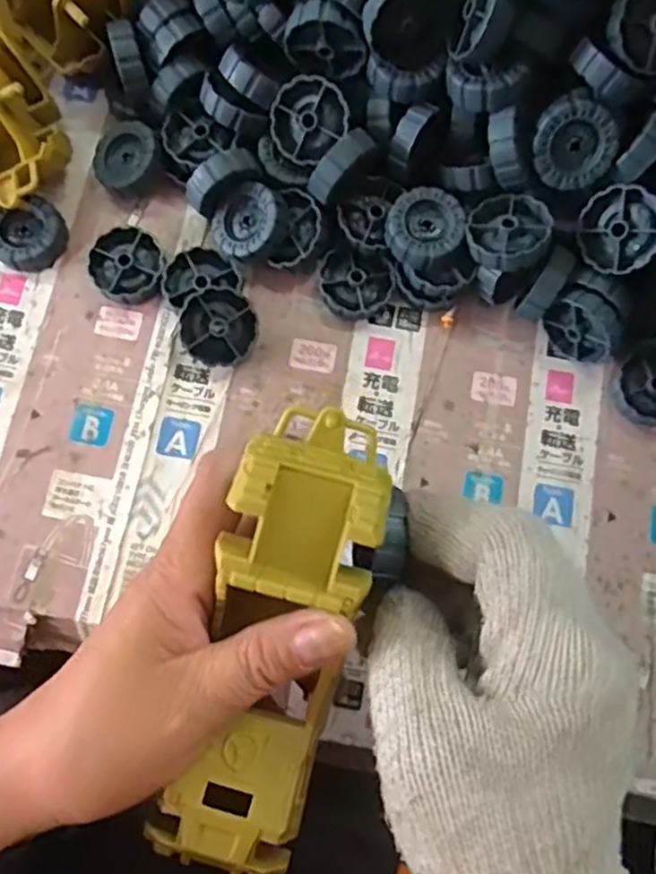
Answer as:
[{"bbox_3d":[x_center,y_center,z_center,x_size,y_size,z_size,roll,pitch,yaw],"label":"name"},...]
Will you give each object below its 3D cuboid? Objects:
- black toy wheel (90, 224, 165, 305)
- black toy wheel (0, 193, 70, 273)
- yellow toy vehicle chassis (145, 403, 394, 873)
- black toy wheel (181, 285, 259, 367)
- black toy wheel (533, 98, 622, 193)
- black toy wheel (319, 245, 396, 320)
[{"bbox_3d":[-0.104,-0.088,0.365,0.036,0.012,0.039,0,78,0],"label":"black toy wheel"},{"bbox_3d":[-0.156,-0.105,0.365,0.037,0.017,0.034,0,78,0],"label":"black toy wheel"},{"bbox_3d":[-0.018,0.075,0.249,0.050,0.036,0.165,14,98,3],"label":"yellow toy vehicle chassis"},{"bbox_3d":[-0.054,-0.056,0.352,0.037,0.013,0.037,38,95,-16],"label":"black toy wheel"},{"bbox_3d":[0.114,-0.137,0.328,0.037,0.015,0.038,21,119,-9],"label":"black toy wheel"},{"bbox_3d":[0.014,-0.079,0.366,0.037,0.013,0.036,0,78,0],"label":"black toy wheel"}]

